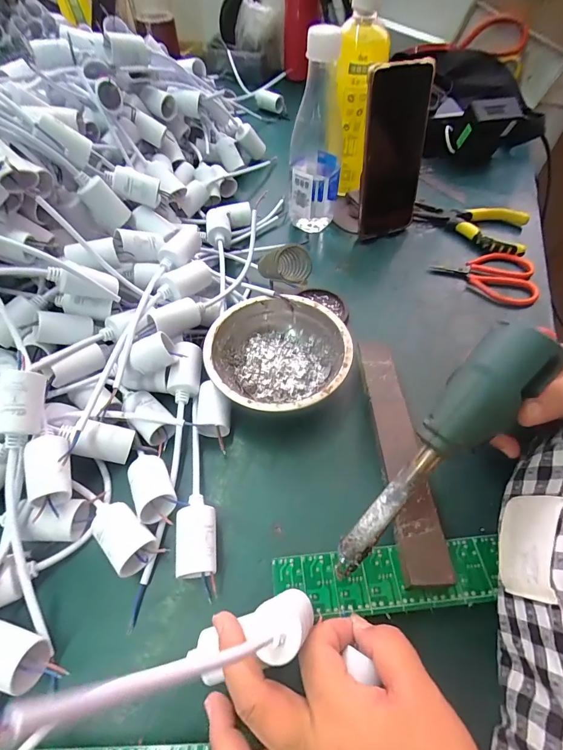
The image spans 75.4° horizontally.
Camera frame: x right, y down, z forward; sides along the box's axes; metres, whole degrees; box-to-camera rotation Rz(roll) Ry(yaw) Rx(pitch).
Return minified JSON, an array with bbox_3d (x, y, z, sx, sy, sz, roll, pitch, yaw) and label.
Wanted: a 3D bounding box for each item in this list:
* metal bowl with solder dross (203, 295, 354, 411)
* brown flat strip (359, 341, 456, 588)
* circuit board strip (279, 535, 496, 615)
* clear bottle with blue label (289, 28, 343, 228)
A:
[{"bbox_3d":[-0.004,-0.017,0.336,0.124,0.039,0.121,0,56,0],"label":"metal bowl with solder dross"},{"bbox_3d":[0.093,0.051,0.293,0.031,0.005,0.206,-3,52,3],"label":"brown flat strip"},{"bbox_3d":[0.073,0.135,0.245,0.154,0.004,0.037,-5,52,-3],"label":"circuit board strip"},{"bbox_3d":[0.043,-0.267,0.414,0.060,0.191,0.077,8,56,5],"label":"clear bottle with blue label"}]

